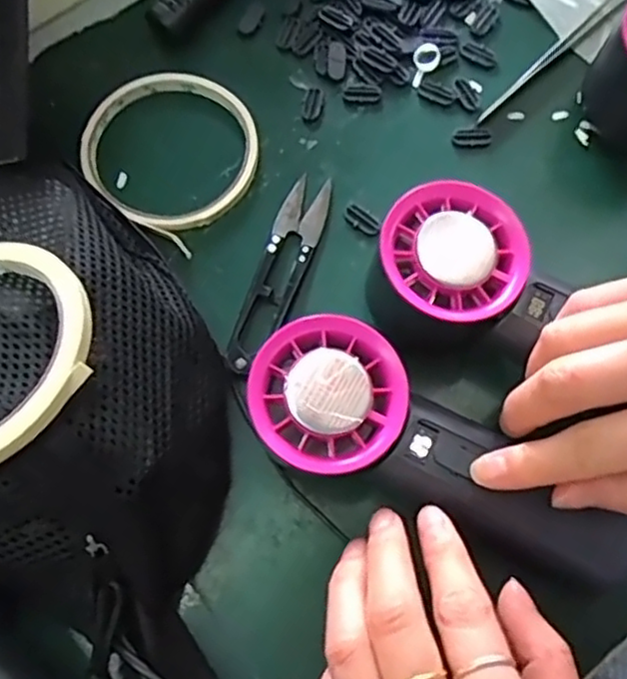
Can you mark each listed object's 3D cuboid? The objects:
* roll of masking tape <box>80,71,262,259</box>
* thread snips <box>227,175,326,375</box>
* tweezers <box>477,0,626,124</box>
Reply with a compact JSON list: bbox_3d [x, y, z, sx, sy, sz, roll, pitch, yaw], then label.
[{"bbox_3d":[-0.071,-0.096,0.341,0.088,0.008,0.082,-1,72,2],"label":"roll of masking tape"},{"bbox_3d":[-0.015,-0.031,0.317,0.021,0.011,0.100,15,74,7],"label":"thread snips"},{"bbox_3d":[0.130,-0.151,0.348,0.130,0.009,0.007,-43,76,-11],"label":"tweezers"}]

